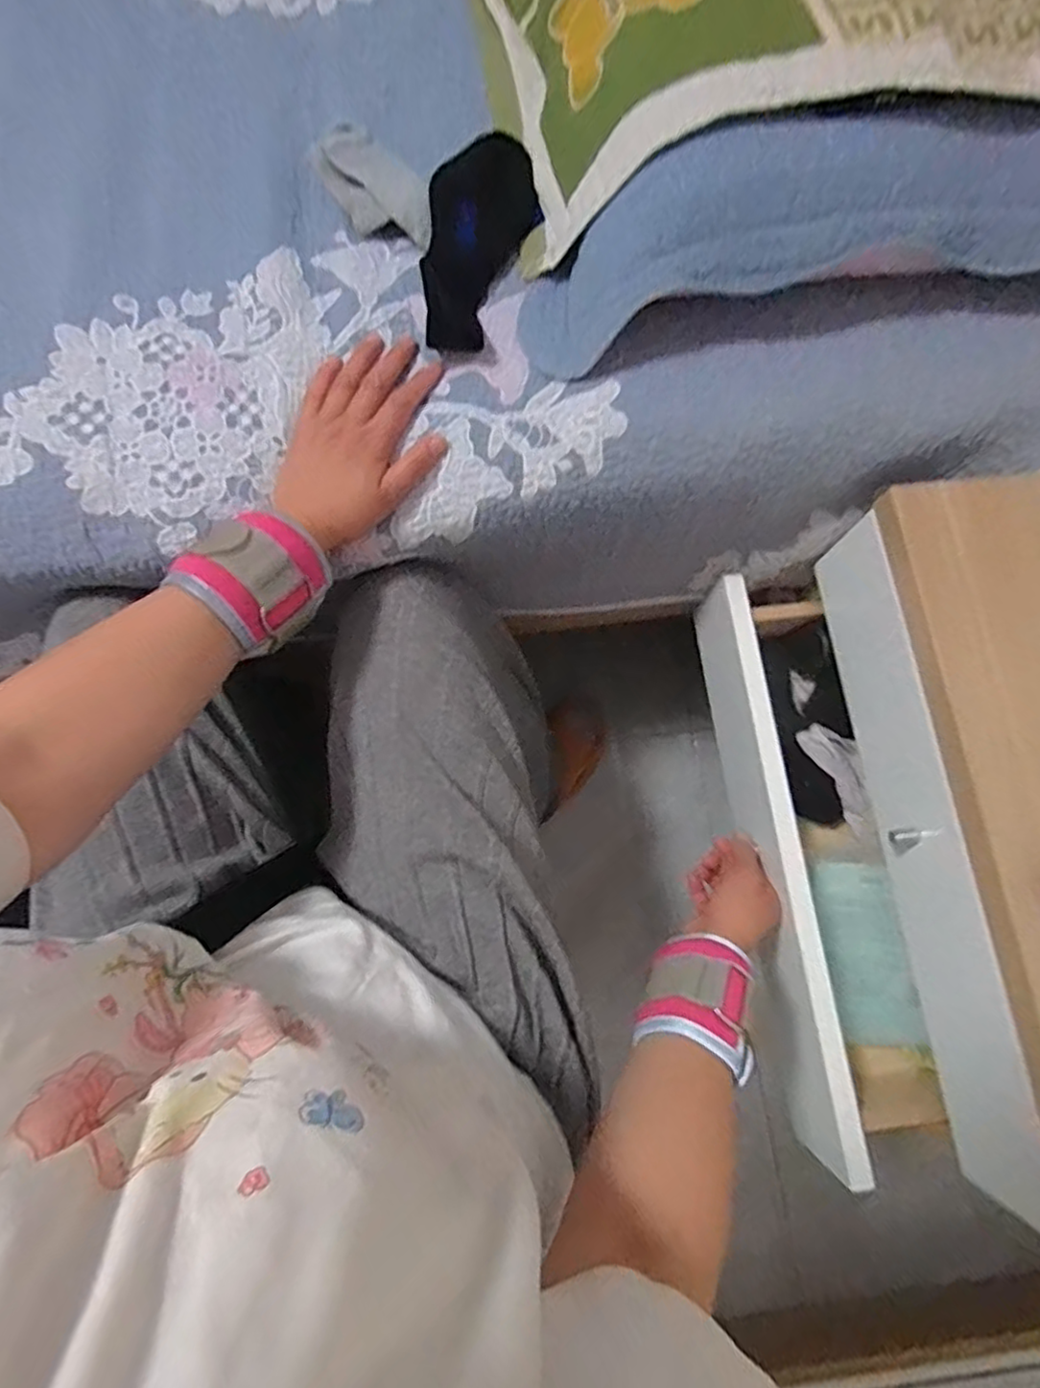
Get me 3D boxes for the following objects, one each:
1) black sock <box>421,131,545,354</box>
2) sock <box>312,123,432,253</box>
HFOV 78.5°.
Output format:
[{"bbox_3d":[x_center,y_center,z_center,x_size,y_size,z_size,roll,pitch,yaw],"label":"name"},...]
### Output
[{"bbox_3d":[-0.030,-0.345,0.487,0.079,0.010,0.183,6,83,-12],"label":"black sock"},{"bbox_3d":[-0.110,-0.393,0.500,0.056,0.031,0.118,-39,79,-8],"label":"sock"}]

